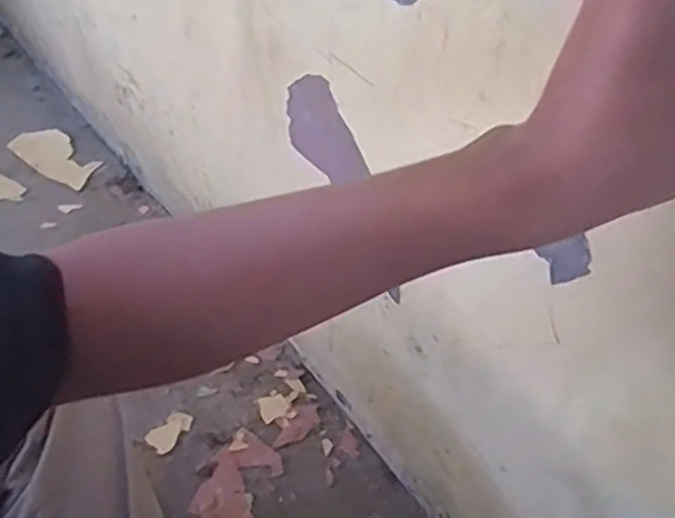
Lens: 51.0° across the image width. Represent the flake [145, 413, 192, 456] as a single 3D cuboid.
[{"bbox_3d":[-0.186,0.192,0.787,0.030,0.004,0.053,30,52,23],"label":"flake"}]

